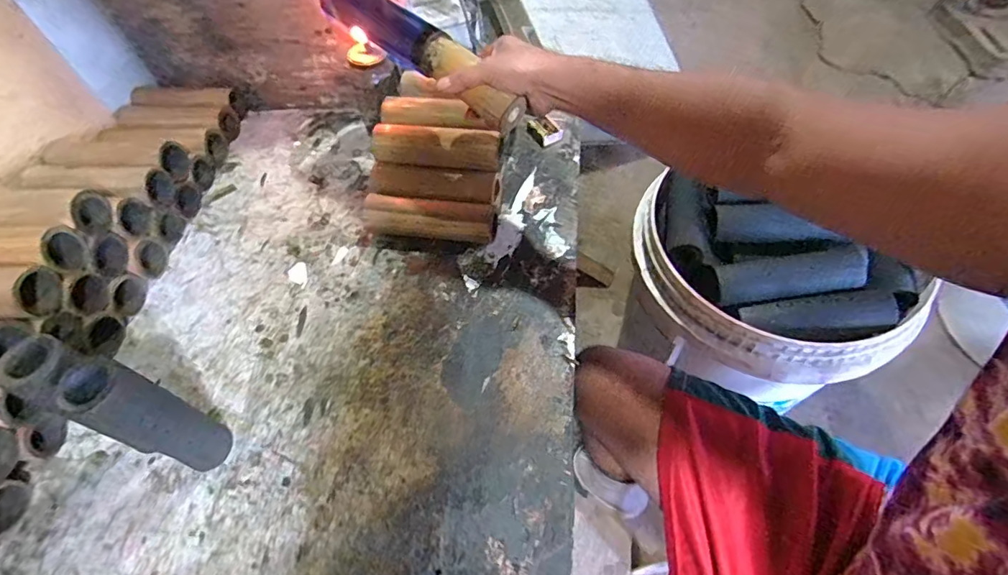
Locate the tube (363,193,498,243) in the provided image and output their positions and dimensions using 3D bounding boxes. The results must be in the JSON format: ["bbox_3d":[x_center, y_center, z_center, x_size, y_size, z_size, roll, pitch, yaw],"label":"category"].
[{"bbox_3d":[-0.097,-0.086,0.678,0.175,0.056,0.040,5,55,11],"label":"tube"}]

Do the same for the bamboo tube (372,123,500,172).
[{"bbox_3d":[-0.096,-0.192,0.683,0.182,0.046,0.043,5,56,13],"label":"bamboo tube"}]

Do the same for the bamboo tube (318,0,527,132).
[{"bbox_3d":[-0.096,-0.280,0.581,0.296,0.043,0.049,39,66,14],"label":"bamboo tube"}]

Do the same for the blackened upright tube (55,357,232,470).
[{"bbox_3d":[-0.328,0.126,0.478,0.054,0.177,0.056,15,58,17],"label":"blackened upright tube"}]

